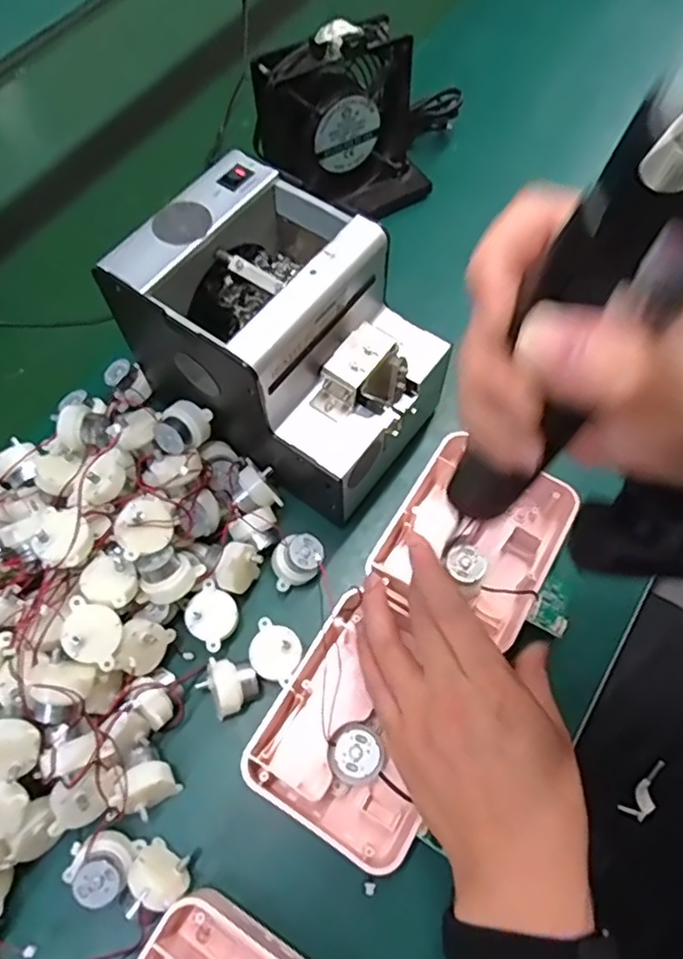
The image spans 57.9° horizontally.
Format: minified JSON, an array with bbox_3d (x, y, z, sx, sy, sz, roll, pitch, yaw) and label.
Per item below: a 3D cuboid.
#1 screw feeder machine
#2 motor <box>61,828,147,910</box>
[{"bbox_3d":[-0.041,-0.091,0.406,0.184,0.125,0.139,34,70,18],"label":"screw feeder machine"},{"bbox_3d":[-0.133,0.213,0.340,0.036,0.026,0.032,18,66,10],"label":"motor"}]

